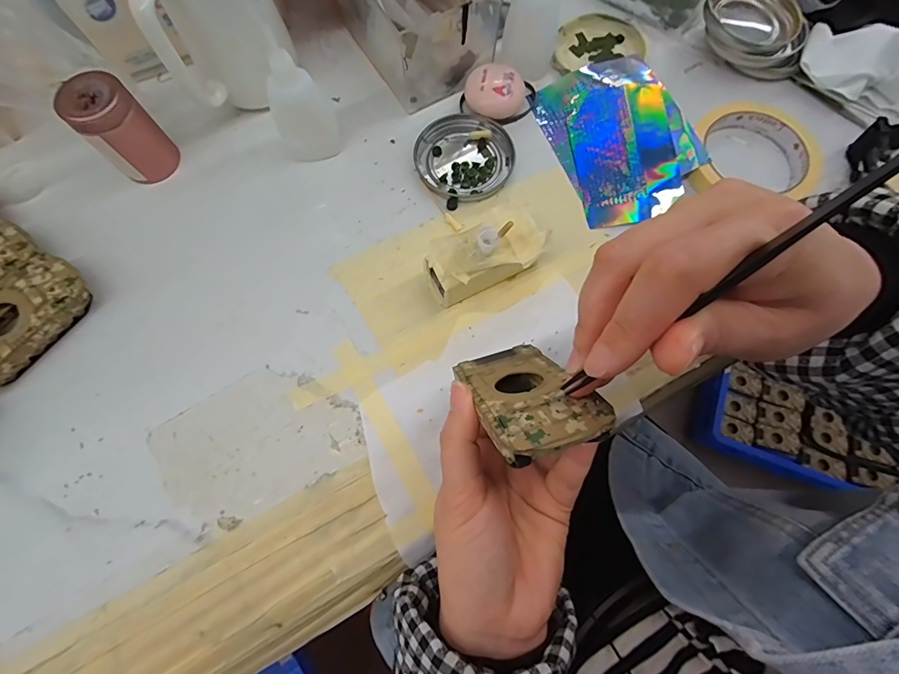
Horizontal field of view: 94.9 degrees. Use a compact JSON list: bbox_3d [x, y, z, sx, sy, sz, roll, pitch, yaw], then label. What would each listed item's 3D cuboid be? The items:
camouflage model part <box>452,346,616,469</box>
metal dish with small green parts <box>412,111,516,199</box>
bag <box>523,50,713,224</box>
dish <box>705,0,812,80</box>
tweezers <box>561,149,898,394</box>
[{"bbox_3d":[0.036,0.026,0.202,0.049,0.096,0.007,-17,108,-4],"label":"camouflage model part"},{"bbox_3d":[0.011,-0.147,0.335,0.078,0.009,0.075,0,71,1],"label":"metal dish with small green parts"},{"bbox_3d":[0.138,-0.166,0.335,0.102,0.016,0.147,-19,72,-5],"label":"bag"},{"bbox_3d":[0.264,-0.268,0.357,0.089,0.029,0.084,0,71,1],"label":"dish"},{"bbox_3d":[0.082,-0.015,0.128,0.117,0.009,0.005,-43,72,27],"label":"tweezers"}]

